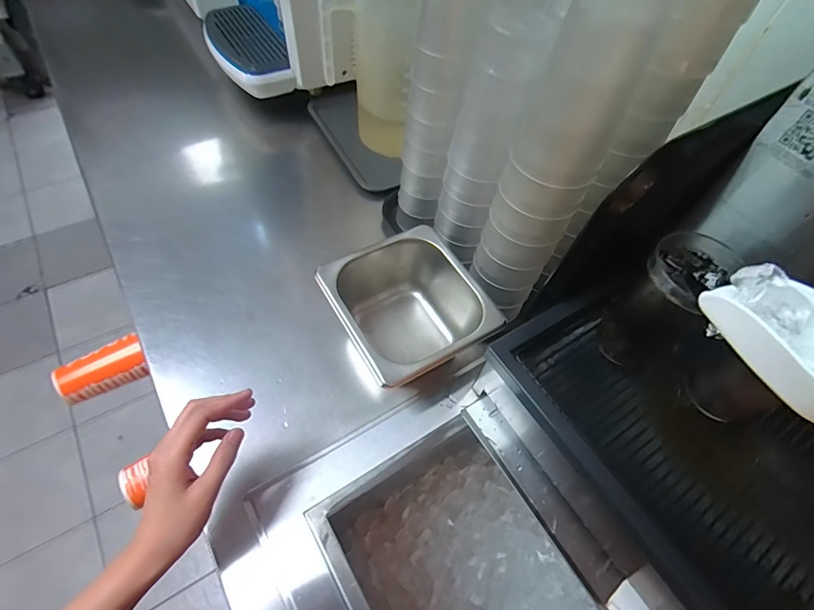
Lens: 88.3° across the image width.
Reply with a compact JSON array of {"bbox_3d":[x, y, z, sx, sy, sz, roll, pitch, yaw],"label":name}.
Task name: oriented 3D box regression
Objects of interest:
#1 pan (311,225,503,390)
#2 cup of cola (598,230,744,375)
[{"bbox_3d":[0.003,0.011,0.514,0.173,0.092,0.172,-26,62,-20],"label":"pan"},{"bbox_3d":[0.230,0.005,0.384,0.076,0.128,0.072,2,56,-4],"label":"cup of cola"}]

